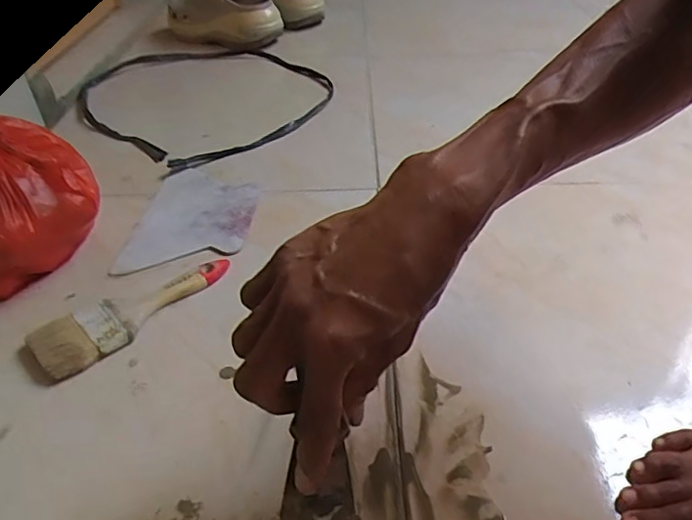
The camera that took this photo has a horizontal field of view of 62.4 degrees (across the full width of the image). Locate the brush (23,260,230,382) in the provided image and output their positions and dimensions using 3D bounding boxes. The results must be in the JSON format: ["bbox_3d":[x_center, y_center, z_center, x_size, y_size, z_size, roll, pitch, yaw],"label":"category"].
[{"bbox_3d":[-0.195,0.044,0.534,0.185,0.021,0.060,-32,47,-33],"label":"brush"}]

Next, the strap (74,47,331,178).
[{"bbox_3d":[-0.220,-0.277,0.938,0.389,0.024,0.411,0,41,0],"label":"strap"}]

